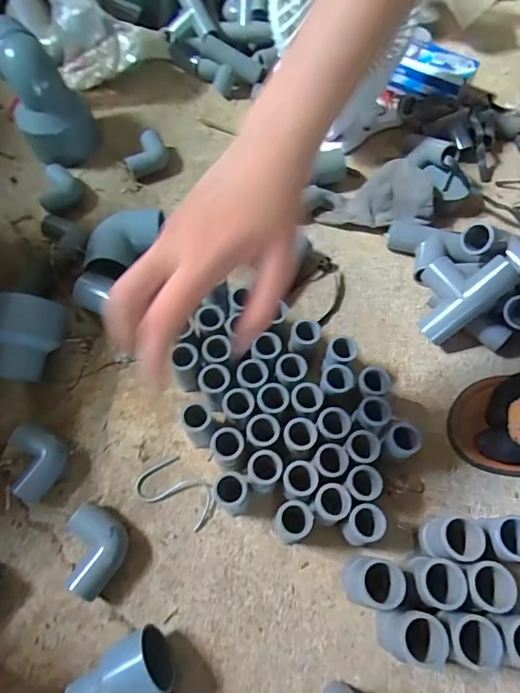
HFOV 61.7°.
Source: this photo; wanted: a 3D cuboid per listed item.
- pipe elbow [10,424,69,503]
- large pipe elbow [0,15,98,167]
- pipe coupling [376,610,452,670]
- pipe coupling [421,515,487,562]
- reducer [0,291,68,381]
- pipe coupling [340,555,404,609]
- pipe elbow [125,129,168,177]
[{"bbox_3d":[-0.206,0.105,0.397,0.056,0.034,0.058,23,66,11],"label":"pipe elbow"},{"bbox_3d":[-0.281,-0.323,0.559,0.096,0.140,0.125,-36,69,-16],"label":"large pipe elbow"},{"bbox_3d":[0.112,0.217,0.328,0.037,0.060,0.033,7,64,4],"label":"pipe coupling"},{"bbox_3d":[0.155,0.159,0.359,0.037,0.056,0.031,8,64,4],"label":"pipe coupling"},{"bbox_3d":[-0.229,-0.003,0.434,0.059,0.066,0.074,5,64,3],"label":"reducer"},{"bbox_3d":[0.086,0.184,0.344,0.033,0.059,0.034,-2,64,-1],"label":"pipe coupling"},{"bbox_3d":[-0.152,-0.254,0.577,0.055,0.028,0.057,0,64,0],"label":"pipe elbow"}]

